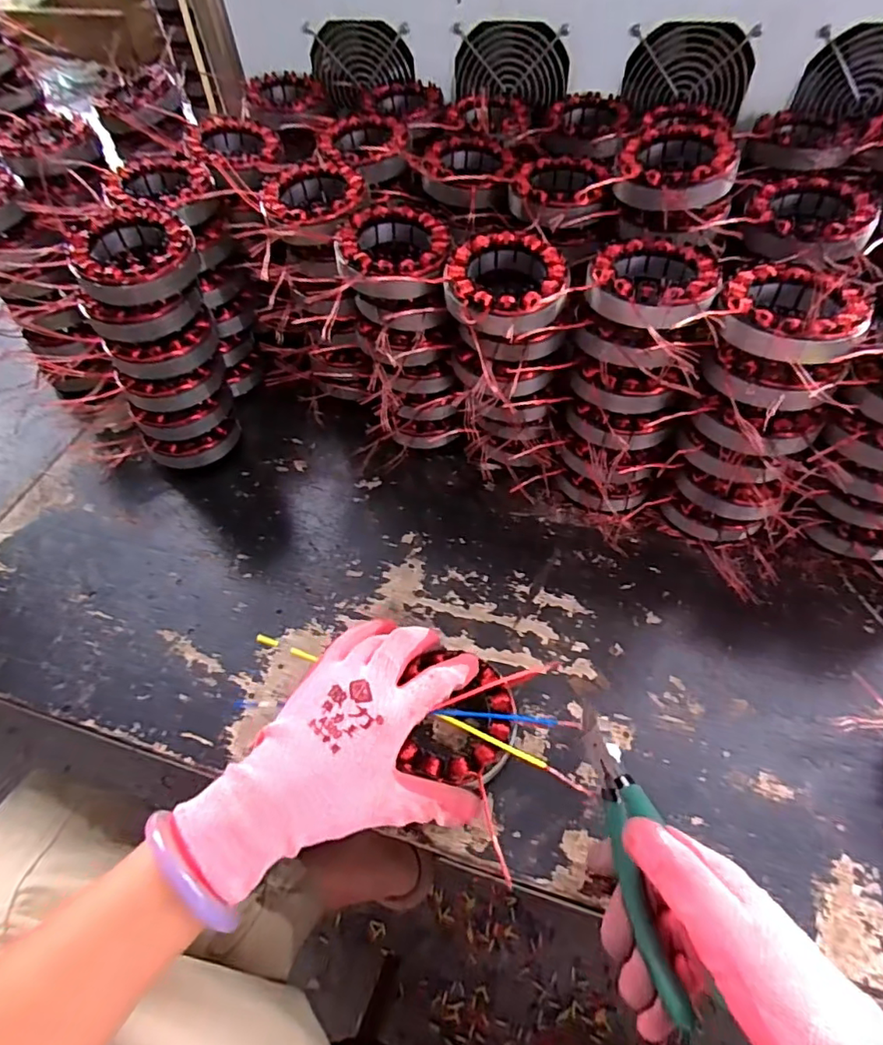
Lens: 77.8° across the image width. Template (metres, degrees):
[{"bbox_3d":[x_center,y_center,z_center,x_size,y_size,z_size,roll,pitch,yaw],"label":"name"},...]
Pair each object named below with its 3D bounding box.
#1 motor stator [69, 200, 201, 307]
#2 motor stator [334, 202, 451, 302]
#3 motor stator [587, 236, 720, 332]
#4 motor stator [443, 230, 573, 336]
[{"bbox_3d":[-0.233,-0.201,0.417,0.086,0.039,0.087,-29,59,-16],"label":"motor stator"},{"bbox_3d":[-0.037,-0.201,0.414,0.086,0.032,0.102,0,56,3],"label":"motor stator"},{"bbox_3d":[0.146,-0.161,0.385,0.084,0.042,0.094,33,64,23],"label":"motor stator"},{"bbox_3d":[0.046,-0.173,0.390,0.084,0.022,0.088,4,56,6],"label":"motor stator"}]

